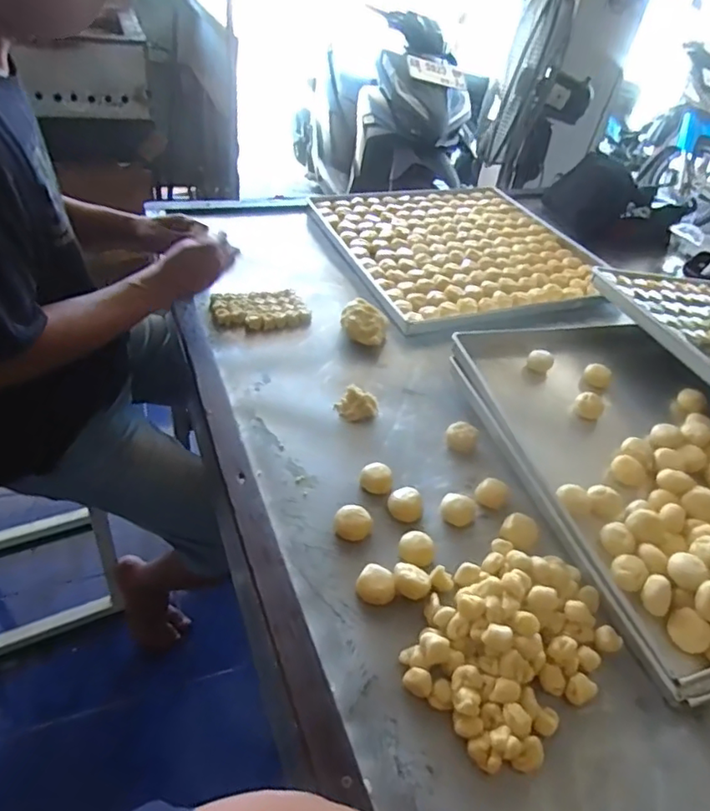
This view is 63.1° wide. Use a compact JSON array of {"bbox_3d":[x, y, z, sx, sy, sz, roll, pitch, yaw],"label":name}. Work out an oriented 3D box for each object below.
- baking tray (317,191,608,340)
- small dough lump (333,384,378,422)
[{"bbox_3d":[0.219,-0.330,1.184,0.510,0.023,0.500,-13,46,-21],"label":"baking tray"},{"bbox_3d":[0.002,-0.001,0.792,0.054,0.033,0.041,22,44,15],"label":"small dough lump"}]

